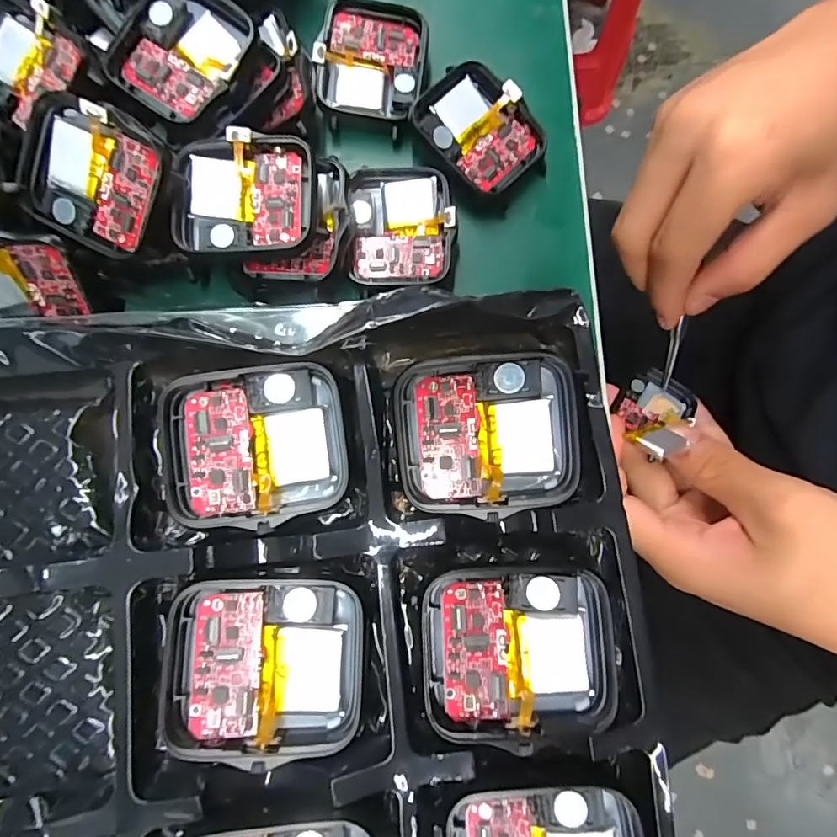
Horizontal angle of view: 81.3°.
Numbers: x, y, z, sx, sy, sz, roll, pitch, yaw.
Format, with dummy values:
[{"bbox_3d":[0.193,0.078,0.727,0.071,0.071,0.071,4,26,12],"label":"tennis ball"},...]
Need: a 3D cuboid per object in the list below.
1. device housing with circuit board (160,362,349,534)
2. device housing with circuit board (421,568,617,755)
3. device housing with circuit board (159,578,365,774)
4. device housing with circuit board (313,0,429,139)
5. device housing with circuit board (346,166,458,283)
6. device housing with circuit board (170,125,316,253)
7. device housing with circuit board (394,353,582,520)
[{"bbox_3d":[-0.040,0.007,0.119,0.043,0.009,0.037,-9,83,-1],"label":"device housing with circuit board"},{"bbox_3d":[0.023,0.053,0.110,0.043,0.006,0.036,0,83,0],"label":"device housing with circuit board"},{"bbox_3d":[-0.035,0.055,0.110,0.043,0.008,0.036,2,83,0],"label":"device housing with circuit board"},{"bbox_3d":[-0.016,-0.126,0.173,0.038,0.007,0.043,4,92,-10],"label":"device housing with circuit board"},{"bbox_3d":[-0.006,-0.066,0.164,0.035,0.015,0.039,0,83,0],"label":"device housing with circuit board"},{"bbox_3d":[-0.052,-0.068,0.146,0.040,0.011,0.036,2,83,0],"label":"device housing with circuit board"},{"bbox_3d":[0.016,0.004,0.116,0.043,0.013,0.035,-1,83,0],"label":"device housing with circuit board"}]

